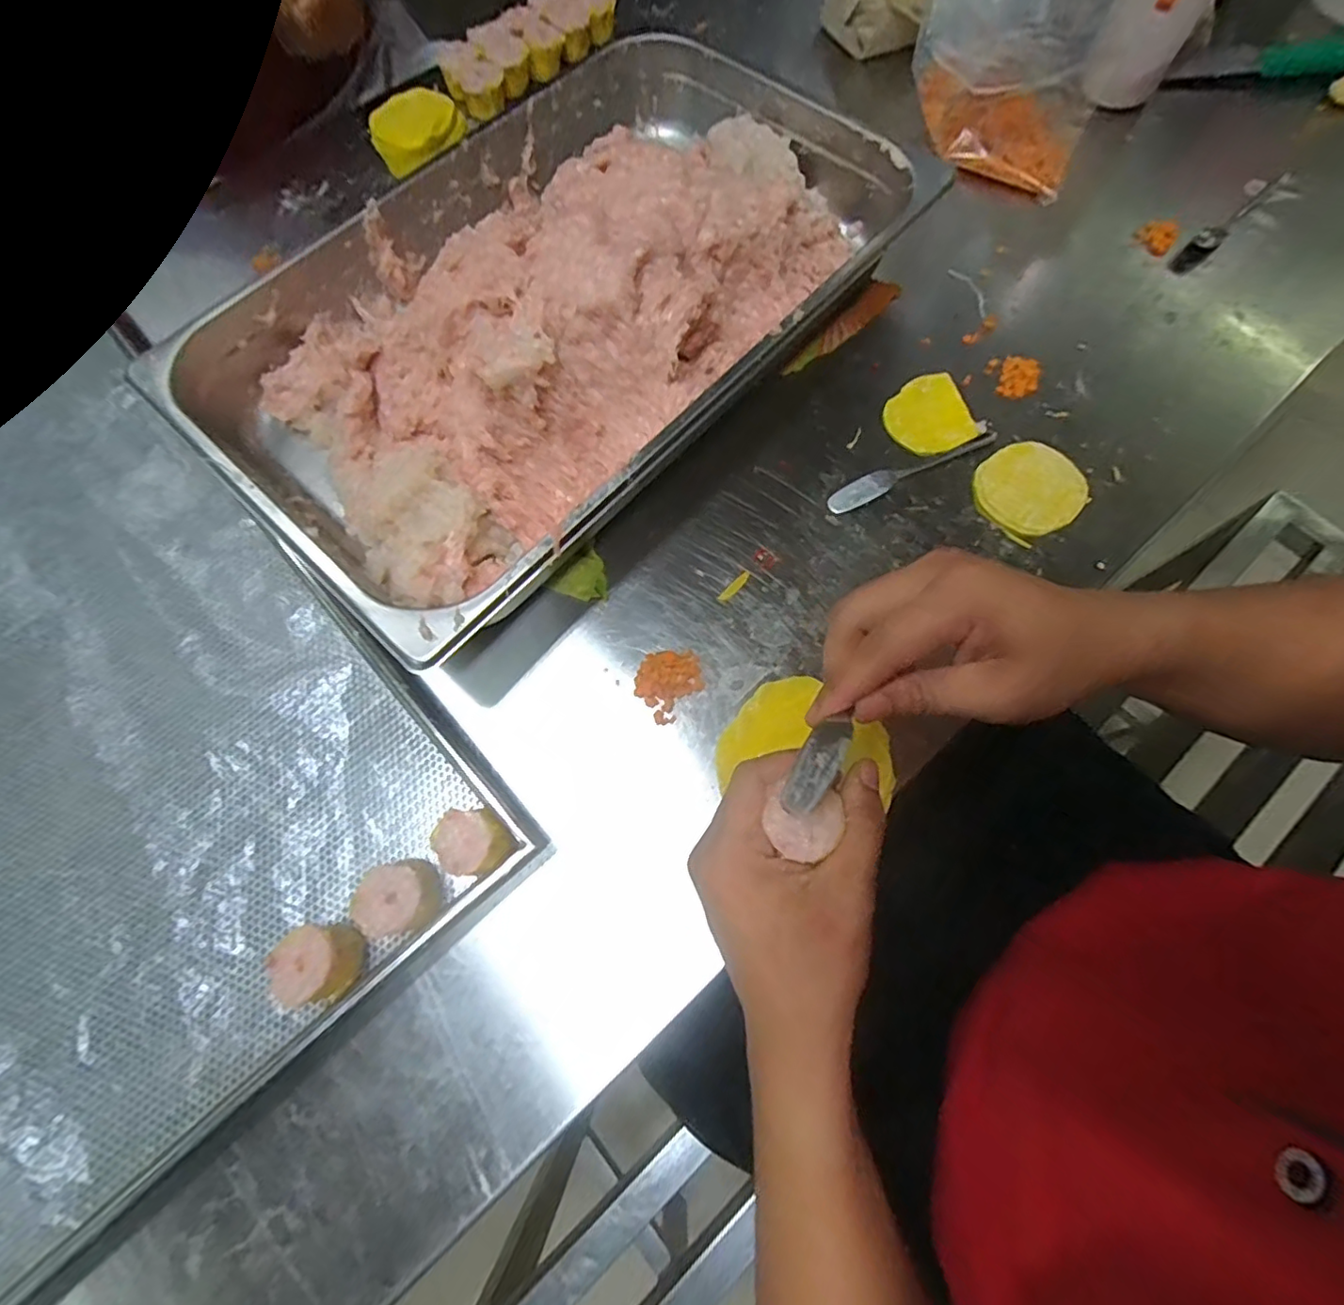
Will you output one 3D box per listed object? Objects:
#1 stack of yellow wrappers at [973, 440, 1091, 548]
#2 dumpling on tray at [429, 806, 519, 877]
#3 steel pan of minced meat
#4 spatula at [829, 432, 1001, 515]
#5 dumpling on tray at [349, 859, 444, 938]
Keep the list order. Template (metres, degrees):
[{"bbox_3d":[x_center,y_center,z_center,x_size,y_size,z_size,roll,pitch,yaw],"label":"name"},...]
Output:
[{"bbox_3d":[0.259,-0.119,0.430,0.078,0.006,0.069,-29,75,-8],"label":"stack of yellow wrappers"},{"bbox_3d":[-0.117,0.111,0.351,0.037,0.027,0.042,-44,77,-12],"label":"dumpling on tray"},{"bbox_3d":[-0.078,-0.267,0.434,0.320,0.092,0.517,42,78,12],"label":"steel pan of minced meat"},{"bbox_3d":[0.178,-0.134,0.434,0.135,0.009,0.017,-24,74,-7],"label":"spatula"},{"bbox_3d":[-0.155,0.140,0.341,0.043,0.033,0.036,-12,73,-3],"label":"dumpling on tray"}]

